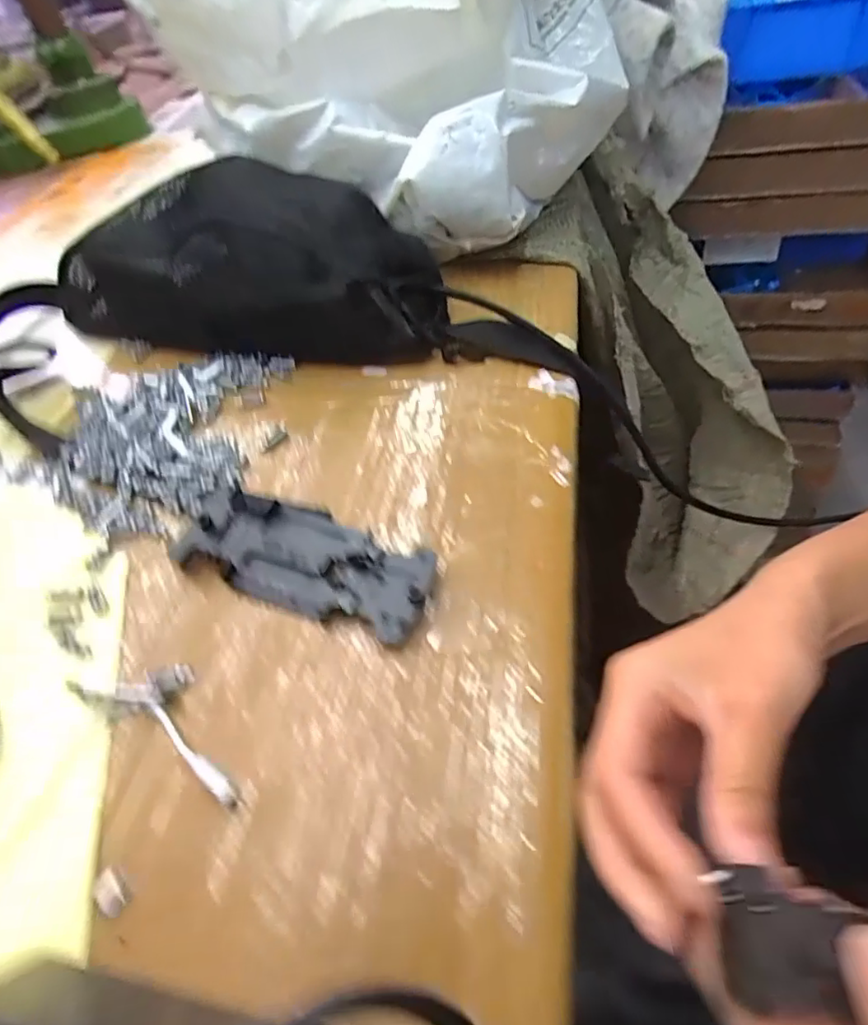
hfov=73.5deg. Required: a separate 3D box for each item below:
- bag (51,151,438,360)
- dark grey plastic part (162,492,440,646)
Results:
[{"bbox_3d":[-0.120,-0.176,0.396,0.270,0.077,0.134,10,52,14],"label":"bag"},{"bbox_3d":[-0.060,0.020,0.270,0.125,0.010,0.053,15,53,18],"label":"dark grey plastic part"}]

